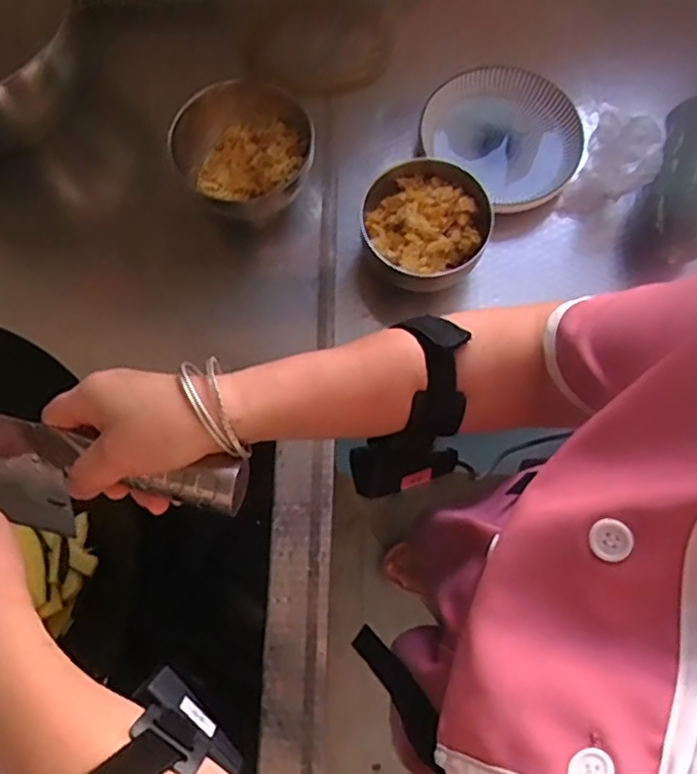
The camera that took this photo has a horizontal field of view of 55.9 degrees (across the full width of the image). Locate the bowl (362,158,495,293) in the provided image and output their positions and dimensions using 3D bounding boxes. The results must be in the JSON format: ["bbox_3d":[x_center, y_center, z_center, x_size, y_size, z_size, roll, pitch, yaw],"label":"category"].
[{"bbox_3d":[0.076,-0.167,0.668,0.124,0.046,0.122,0,75,-1],"label":"bowl"}]

